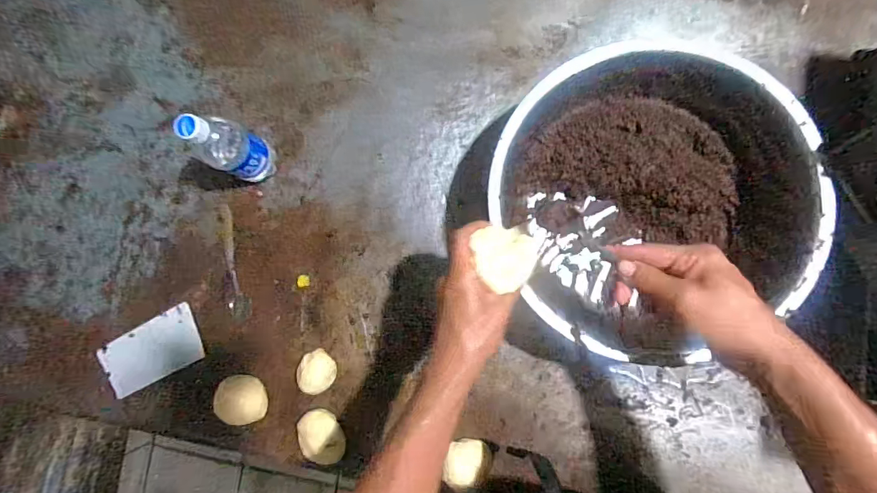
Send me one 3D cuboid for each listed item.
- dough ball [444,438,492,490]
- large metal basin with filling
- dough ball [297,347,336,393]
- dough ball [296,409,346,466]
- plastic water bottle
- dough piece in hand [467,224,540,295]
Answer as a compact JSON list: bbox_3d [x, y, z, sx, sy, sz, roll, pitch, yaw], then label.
[{"bbox_3d":[0.035,0.281,0.594,0.054,0.036,0.061,3,86,5],"label":"dough ball"},{"bbox_3d":[0.239,-0.053,0.555,0.341,0.128,0.349,-10,85,4],"label":"large metal basin with filling"},{"bbox_3d":[-0.166,0.172,0.624,0.050,0.035,0.053,0,86,4],"label":"dough ball"},{"bbox_3d":[-0.161,0.261,0.622,0.057,0.022,0.074,-31,84,2],"label":"dough ball"},{"bbox_3d":[-0.268,-0.126,0.577,0.057,0.165,0.064,26,88,6],"label":"plastic water bottle"},{"bbox_3d":[0.062,0.011,0.466,0.058,0.038,0.087,43,53,-5],"label":"dough piece in hand"}]

